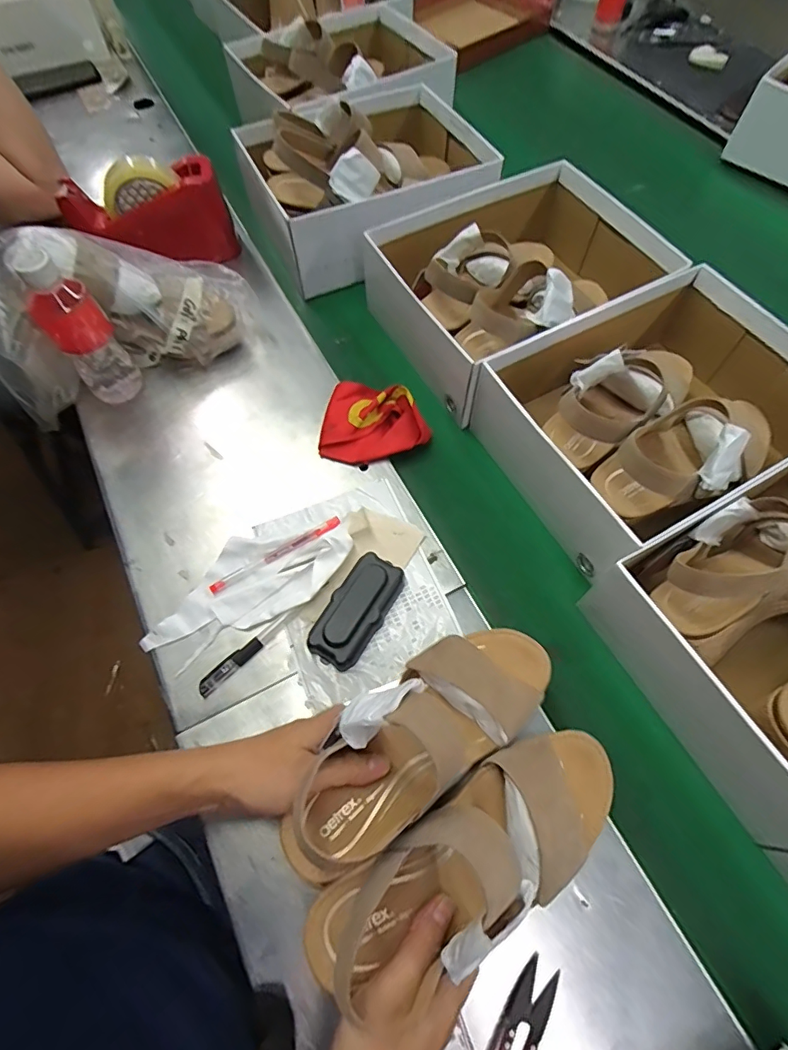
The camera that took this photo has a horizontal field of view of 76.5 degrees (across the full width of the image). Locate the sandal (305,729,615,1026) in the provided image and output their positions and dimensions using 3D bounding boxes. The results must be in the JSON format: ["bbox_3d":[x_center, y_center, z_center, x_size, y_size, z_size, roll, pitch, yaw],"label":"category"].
[{"bbox_3d":[0.060,0.209,0.318,0.231,0.075,0.082,-22,64,-23],"label":"sandal"}]

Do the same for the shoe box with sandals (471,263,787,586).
[{"bbox_3d":[0.274,-0.117,0.520,0.298,0.128,0.234,-27,65,-13],"label":"shoe box with sandals"}]

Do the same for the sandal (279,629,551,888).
[{"bbox_3d":[0.025,0.142,0.355,0.230,0.065,0.084,-31,66,-28],"label":"sandal"}]

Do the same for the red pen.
[{"bbox_3d":[-0.116,0.029,0.498,0.140,0.006,0.014,-29,66,-14],"label":"red pen"}]

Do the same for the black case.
[{"bbox_3d":[-0.034,0.078,0.463,0.050,0.028,0.106,26,66,14],"label":"black case"}]

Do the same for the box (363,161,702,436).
[{"bbox_3d":[0.146,-0.300,0.608,0.306,0.127,0.247,-27,65,-13],"label":"box"}]

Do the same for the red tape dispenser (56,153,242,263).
[{"bbox_3d":[-0.317,-0.402,0.654,0.196,0.117,0.085,-5,62,-2],"label":"red tape dispenser"}]

